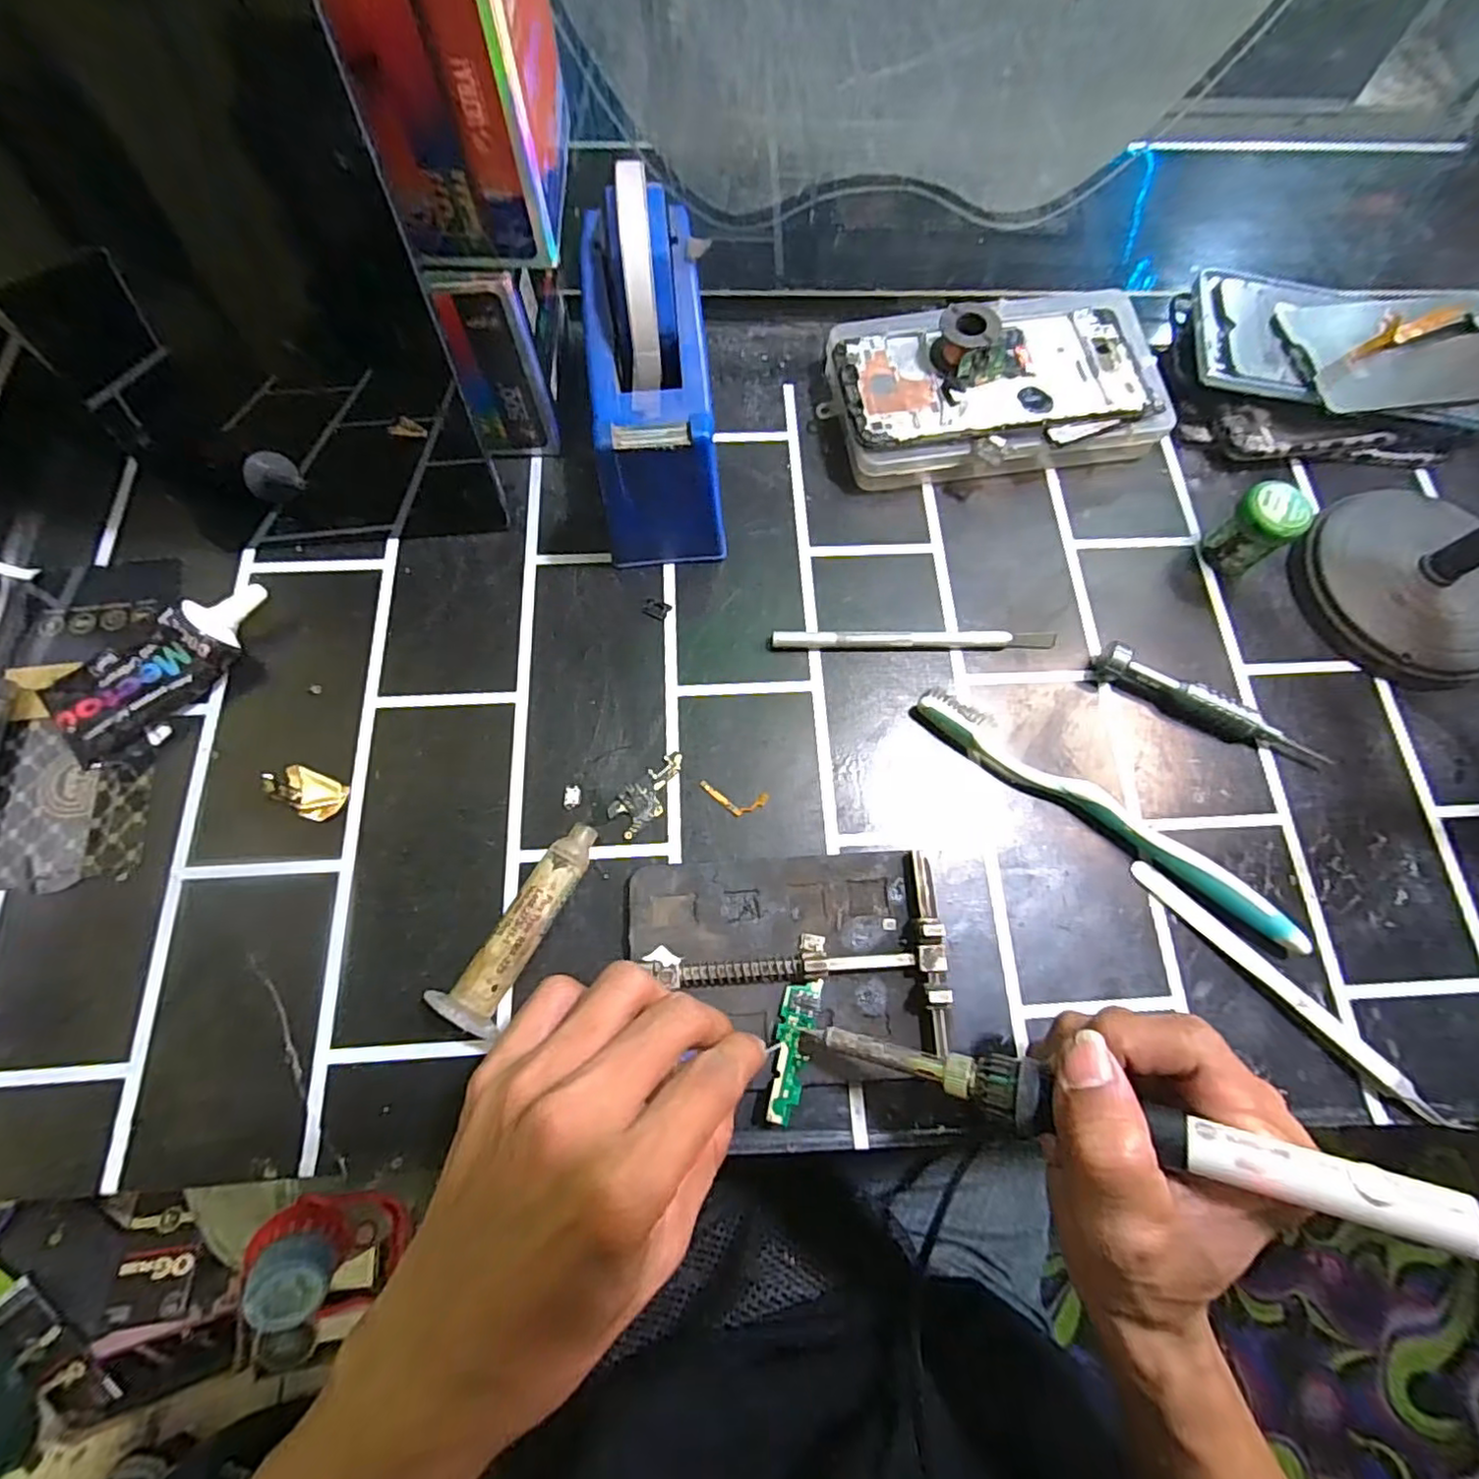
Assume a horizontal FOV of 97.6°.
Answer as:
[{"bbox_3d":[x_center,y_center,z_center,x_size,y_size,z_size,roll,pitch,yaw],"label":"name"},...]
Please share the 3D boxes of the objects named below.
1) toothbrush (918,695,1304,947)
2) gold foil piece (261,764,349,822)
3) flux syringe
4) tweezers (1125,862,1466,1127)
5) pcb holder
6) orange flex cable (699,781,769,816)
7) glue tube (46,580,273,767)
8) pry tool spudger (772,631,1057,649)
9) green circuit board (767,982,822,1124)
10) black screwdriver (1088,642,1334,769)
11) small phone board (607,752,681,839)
[{"bbox_3d":[0.162,0.033,0.291,0.184,0.013,0.018,35,73,10],"label":"toothbrush"},{"bbox_3d":[-0.191,0.023,0.285,0.033,0.009,0.019,23,72,6],"label":"gold foil piece"},{"bbox_3d":[-0.084,0.076,0.265,0.026,0.022,0.087,33,73,9],"label":"flux syringe"},{"bbox_3d":[0.231,0.105,0.272,0.011,0.009,0.140,-41,77,-14],"label":"tweezers"},{"bbox_3d":[0.018,0.090,0.263,0.126,0.021,0.087,3,71,-1],"label":"pcb holder"},{"bbox_3d":[-0.003,0.027,0.294,0.032,0.004,0.012,12,71,2],"label":"orange flex cable"},{"bbox_3d":[-0.260,-0.035,0.292,0.040,0.026,0.096,43,75,12],"label":"glue tube"},{"bbox_3d":[0.086,-0.048,0.318,0.138,0.009,0.008,0,71,-2],"label":"pry tool spudger"},{"bbox_3d":[0.021,0.121,0.254,0.014,0.004,0.052,14,68,3],"label":"green circuit board"},{"bbox_3d":[0.223,-0.013,0.306,0.109,0.018,0.015,28,72,8],"label":"black screwdriver"},{"bbox_3d":[-0.040,0.024,0.293,0.041,0.004,0.019,-39,76,-14],"label":"small phone board"}]

